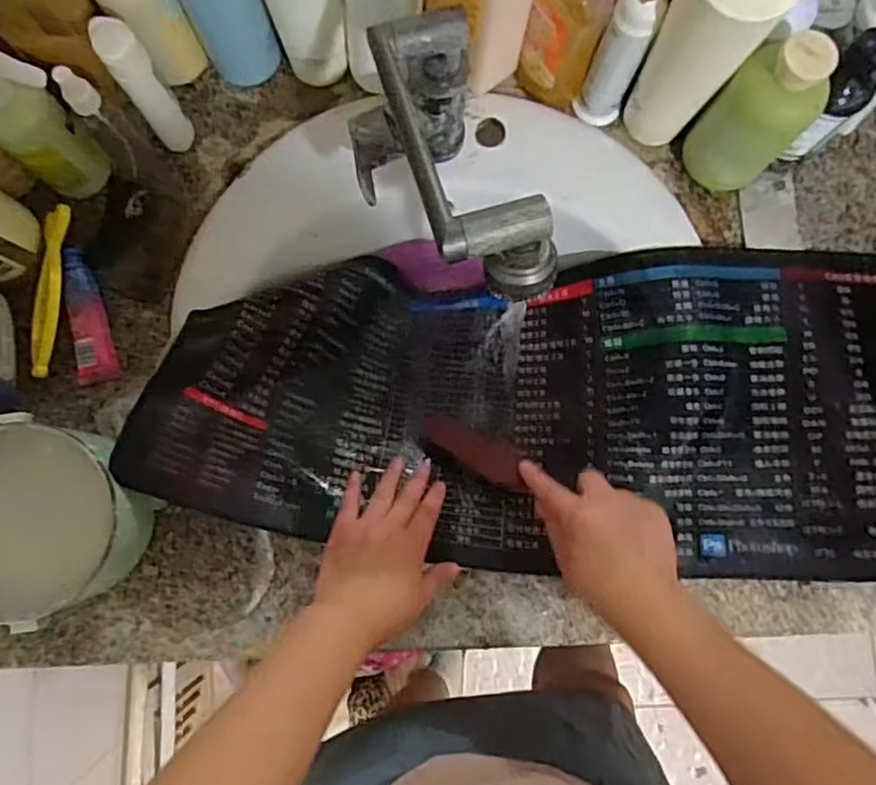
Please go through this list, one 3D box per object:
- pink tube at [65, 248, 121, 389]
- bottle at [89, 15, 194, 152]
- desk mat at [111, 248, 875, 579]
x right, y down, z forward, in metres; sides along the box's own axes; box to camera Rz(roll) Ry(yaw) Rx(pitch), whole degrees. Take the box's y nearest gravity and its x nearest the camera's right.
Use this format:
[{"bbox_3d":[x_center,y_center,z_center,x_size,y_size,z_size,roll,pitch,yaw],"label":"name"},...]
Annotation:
[{"bbox_3d":[-0.308,-0.069,0.588,0.035,0.021,0.115,-9,82,-2],"label":"pink tube"},{"bbox_3d":[-0.236,-0.246,0.552,0.031,0.142,0.037,-35,84,-6],"label":"bottle"},{"bbox_3d":[0.123,0.008,0.600,0.701,0.146,0.280,3,82,1],"label":"desk mat"}]

